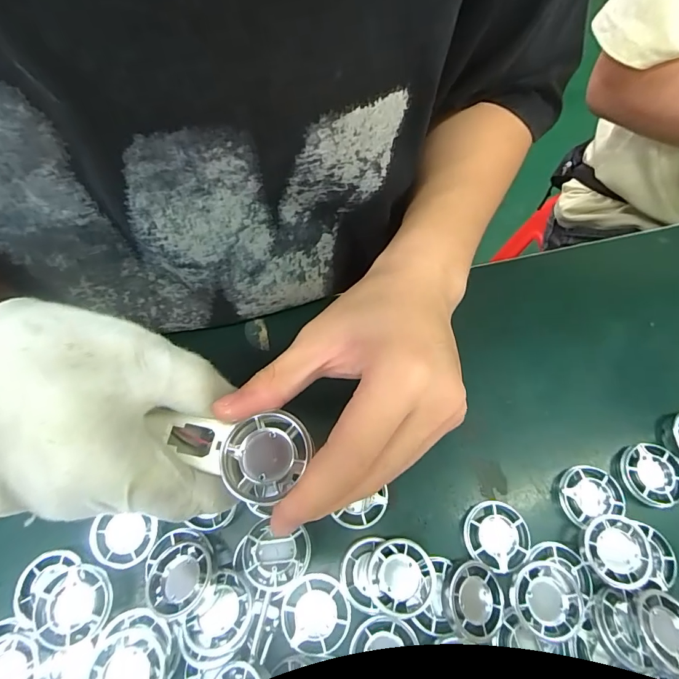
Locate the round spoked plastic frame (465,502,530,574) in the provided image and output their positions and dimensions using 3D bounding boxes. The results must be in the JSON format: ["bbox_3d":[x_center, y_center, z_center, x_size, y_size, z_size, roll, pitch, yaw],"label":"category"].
[{"bbox_3d":[0.097,0.121,0.256,0.039,0.009,0.038,0,67,-1],"label":"round spoked plastic frame"}]

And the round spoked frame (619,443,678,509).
[{"bbox_3d":[0.207,0.090,0.274,0.040,0.008,0.039,0,67,-1],"label":"round spoked frame"}]

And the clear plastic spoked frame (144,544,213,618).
[{"bbox_3d":[-0.088,0.131,0.229,0.034,0.006,0.035,-21,51,-5],"label":"clear plastic spoked frame"}]

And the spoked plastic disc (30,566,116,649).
[{"bbox_3d":[-0.145,0.145,0.226,0.039,0.008,0.037,-25,70,-11],"label":"spoked plastic disc"}]

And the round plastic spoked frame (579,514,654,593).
[{"bbox_3d":[0.166,0.126,0.248,0.039,0.009,0.038,0,67,-1],"label":"round plastic spoked frame"}]

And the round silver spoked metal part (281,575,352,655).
[{"bbox_3d":[-0.014,0.155,0.233,0.037,0.004,0.038,0,67,-1],"label":"round silver spoked metal part"}]

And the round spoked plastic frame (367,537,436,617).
[{"bbox_3d":[0.035,0.137,0.239,0.037,0.009,0.039,0,67,-1],"label":"round spoked plastic frame"}]

